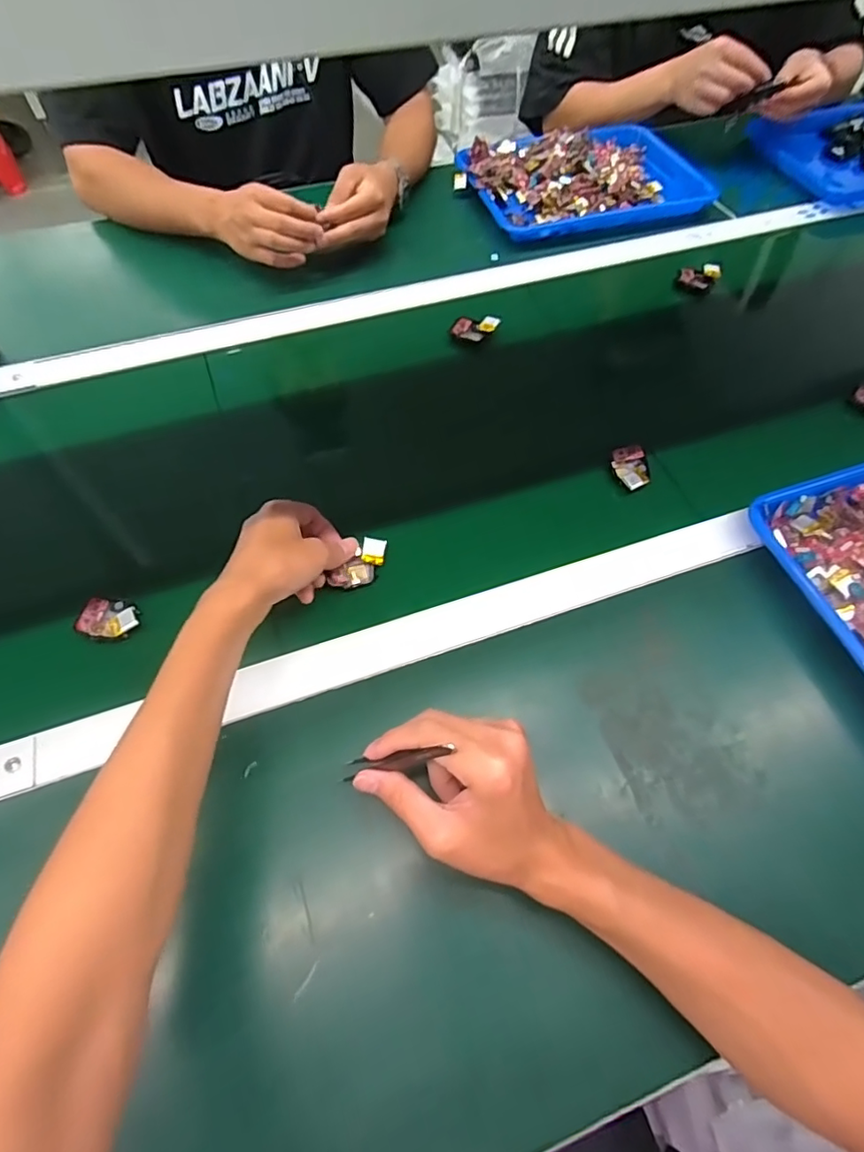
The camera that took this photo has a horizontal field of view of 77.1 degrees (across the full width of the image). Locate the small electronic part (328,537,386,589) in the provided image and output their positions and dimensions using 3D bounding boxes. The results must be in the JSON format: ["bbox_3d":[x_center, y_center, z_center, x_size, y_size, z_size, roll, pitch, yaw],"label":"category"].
[{"bbox_3d":[-0.062,-0.009,0.477,0.027,0.014,0.057,42,80,19],"label":"small electronic part"}]

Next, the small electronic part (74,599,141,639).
[{"bbox_3d":[-0.270,0.034,0.453,0.049,0.013,0.034,3,59,0],"label":"small electronic part"}]

